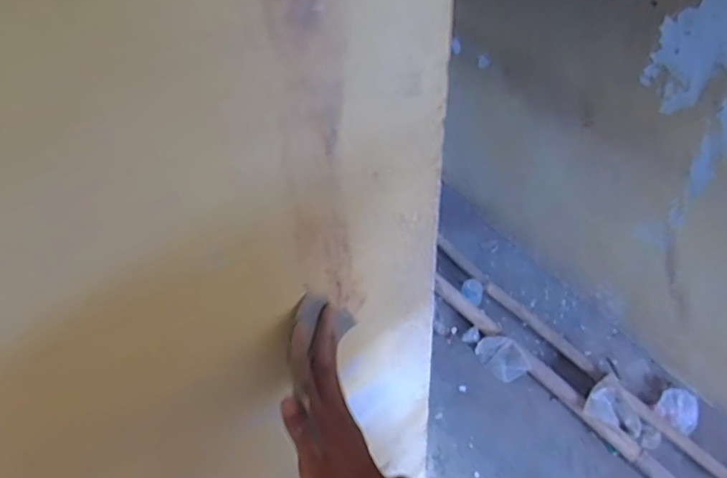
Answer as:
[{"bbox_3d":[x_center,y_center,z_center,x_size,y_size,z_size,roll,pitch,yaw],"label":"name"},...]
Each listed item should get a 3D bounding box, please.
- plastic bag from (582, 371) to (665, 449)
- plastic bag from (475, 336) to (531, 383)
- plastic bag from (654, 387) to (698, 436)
[{"bbox_3d":[0.729,0.494,1.550,0.121,0.048,0.211,-39,75,-20],"label":"plastic bag"},{"bbox_3d":[0.423,0.358,1.700,0.120,0.041,0.150,-25,57,-12],"label":"plastic bag"},{"bbox_3d":[0.902,0.488,1.588,0.098,0.083,0.120,-38,61,-19],"label":"plastic bag"}]

